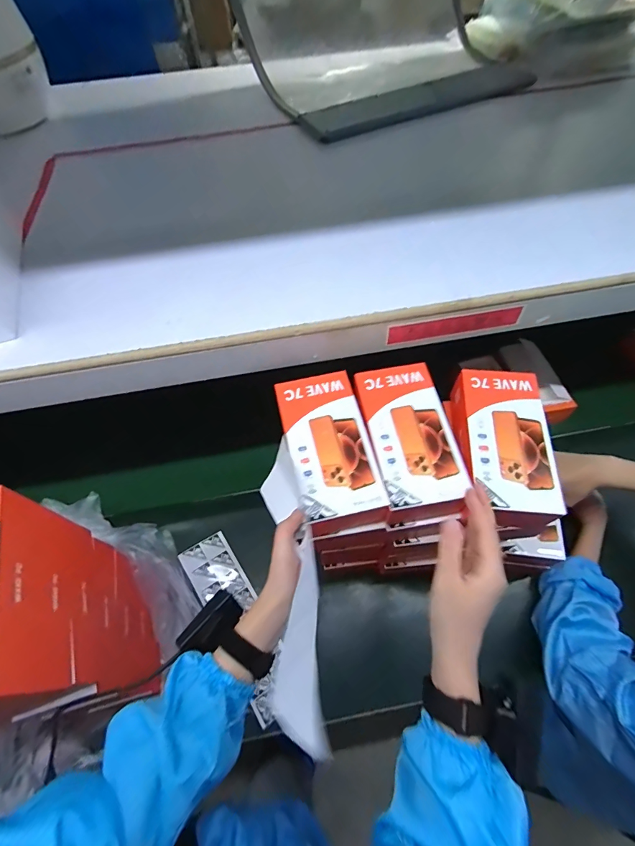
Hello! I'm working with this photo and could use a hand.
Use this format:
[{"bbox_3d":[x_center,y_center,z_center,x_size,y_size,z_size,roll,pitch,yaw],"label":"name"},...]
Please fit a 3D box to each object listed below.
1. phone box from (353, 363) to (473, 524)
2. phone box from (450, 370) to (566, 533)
[{"bbox_3d":[0.106,0.020,0.484,0.098,0.061,0.186,-8,63,-4],"label":"phone box"},{"bbox_3d":[0.219,0.030,0.483,0.098,0.057,0.181,2,58,2],"label":"phone box"}]

